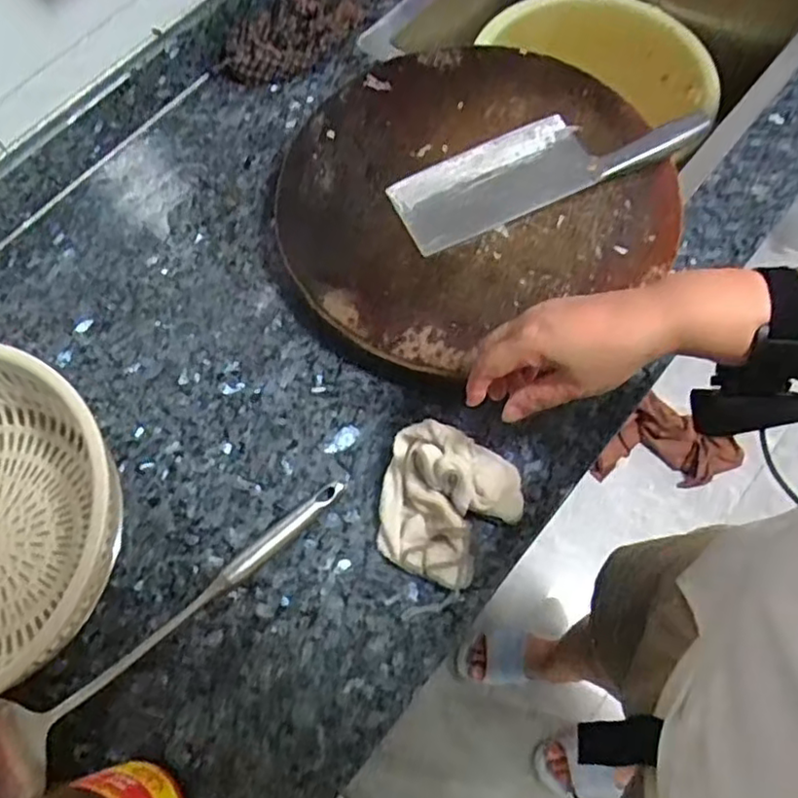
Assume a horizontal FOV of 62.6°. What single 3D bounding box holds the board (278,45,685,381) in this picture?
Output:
[{"bbox_3d":[0.058,-0.205,0.639,0.355,0.077,0.326,-1,69,2],"label":"board"}]

